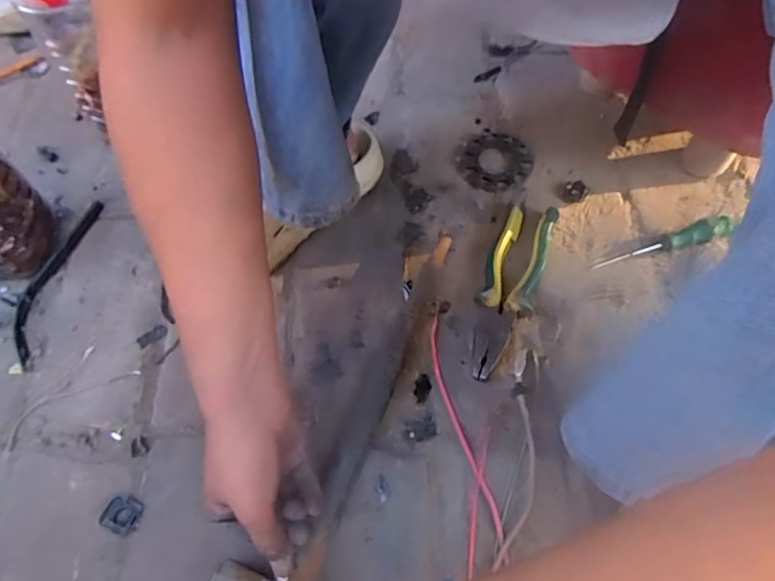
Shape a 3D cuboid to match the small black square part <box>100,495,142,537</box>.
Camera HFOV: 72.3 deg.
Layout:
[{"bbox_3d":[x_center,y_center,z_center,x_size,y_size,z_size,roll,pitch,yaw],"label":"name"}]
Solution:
[{"bbox_3d":[-0.211,0.179,0.422,0.028,0.009,0.026,11,64,8],"label":"small black square part"}]

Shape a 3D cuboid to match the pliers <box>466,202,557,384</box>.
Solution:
[{"bbox_3d":[0.114,-0.002,0.502,0.050,0.021,0.186,17,65,11],"label":"pliers"}]

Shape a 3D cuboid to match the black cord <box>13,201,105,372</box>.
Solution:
[{"bbox_3d":[-0.345,-0.015,0.539,0.039,0.015,0.196,5,63,6],"label":"black cord"}]

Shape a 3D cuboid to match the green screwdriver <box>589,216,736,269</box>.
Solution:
[{"bbox_3d":[0.272,-0.047,0.518,0.144,0.021,0.017,-14,60,-4],"label":"green screwdriver"}]

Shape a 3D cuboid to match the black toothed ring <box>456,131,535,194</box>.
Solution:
[{"bbox_3d":[0.119,-0.144,0.587,0.077,0.007,0.078,-1,63,2],"label":"black toothed ring"}]

